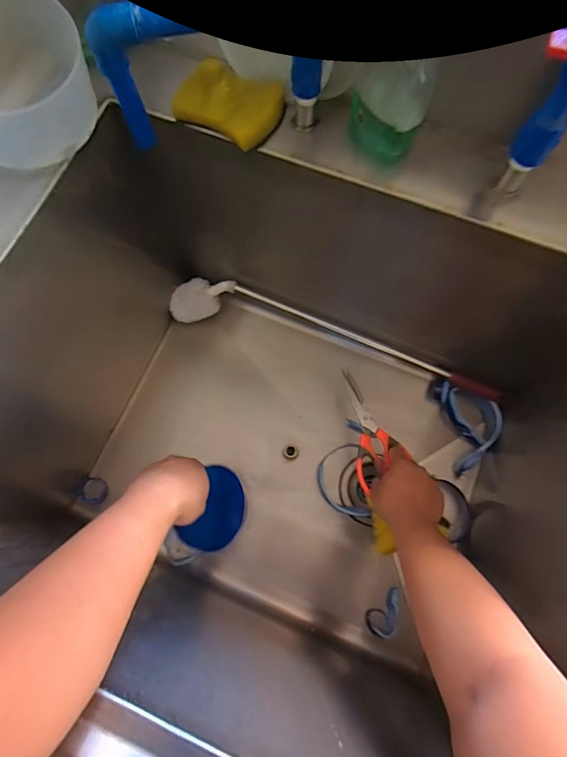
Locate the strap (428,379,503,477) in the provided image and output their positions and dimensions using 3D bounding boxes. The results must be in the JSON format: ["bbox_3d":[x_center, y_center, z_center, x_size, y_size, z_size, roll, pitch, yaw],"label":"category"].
[{"bbox_3d":[0.314,0.072,0.694,0.093,0.058,0.161,-12,75,-2],"label":"strap"}]

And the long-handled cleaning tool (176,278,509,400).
[{"bbox_3d":[0.087,-0.072,0.717,0.576,0.071,0.080,14,76,5],"label":"long-handled cleaning tool"}]

